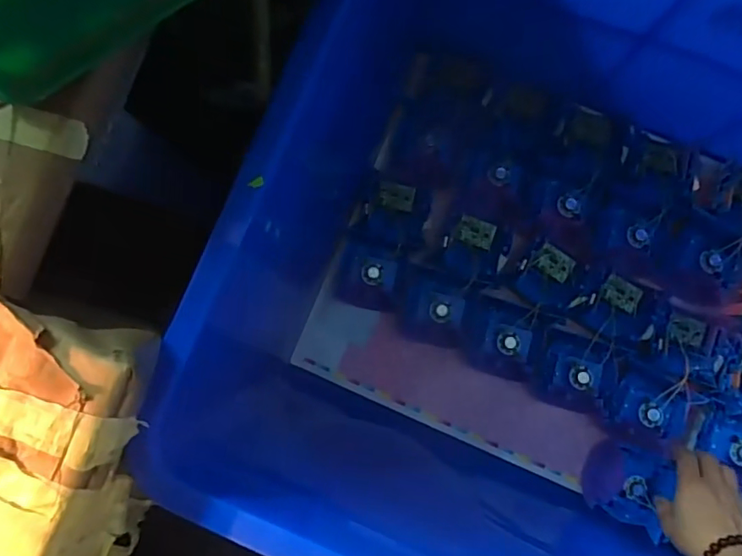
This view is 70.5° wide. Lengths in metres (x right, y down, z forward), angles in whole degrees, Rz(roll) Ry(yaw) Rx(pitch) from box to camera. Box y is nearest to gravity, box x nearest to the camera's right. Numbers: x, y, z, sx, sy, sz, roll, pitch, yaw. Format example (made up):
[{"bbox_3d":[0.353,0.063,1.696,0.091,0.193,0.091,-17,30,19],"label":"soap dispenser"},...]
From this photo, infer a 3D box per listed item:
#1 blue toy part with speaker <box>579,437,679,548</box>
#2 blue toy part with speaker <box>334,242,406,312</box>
[{"bbox_3d":[0.285,0.230,0.582,0.083,0.038,0.084,14,89,3],"label":"blue toy part with speaker"},{"bbox_3d":[0.000,0.000,0.603,0.076,0.023,0.070,14,89,3],"label":"blue toy part with speaker"}]

